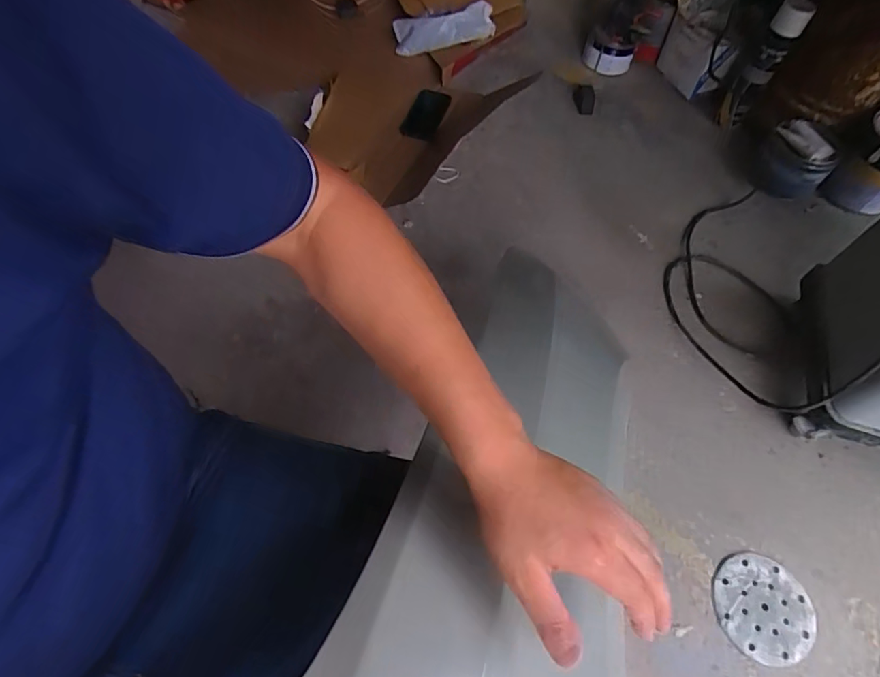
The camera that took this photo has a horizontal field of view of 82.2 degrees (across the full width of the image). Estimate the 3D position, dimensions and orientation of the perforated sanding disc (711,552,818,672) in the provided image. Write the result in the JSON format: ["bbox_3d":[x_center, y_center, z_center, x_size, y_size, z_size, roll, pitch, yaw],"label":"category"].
[{"bbox_3d":[0.481,0.399,0.748,0.139,0.004,0.141,2,60,-3],"label":"perforated sanding disc"}]

